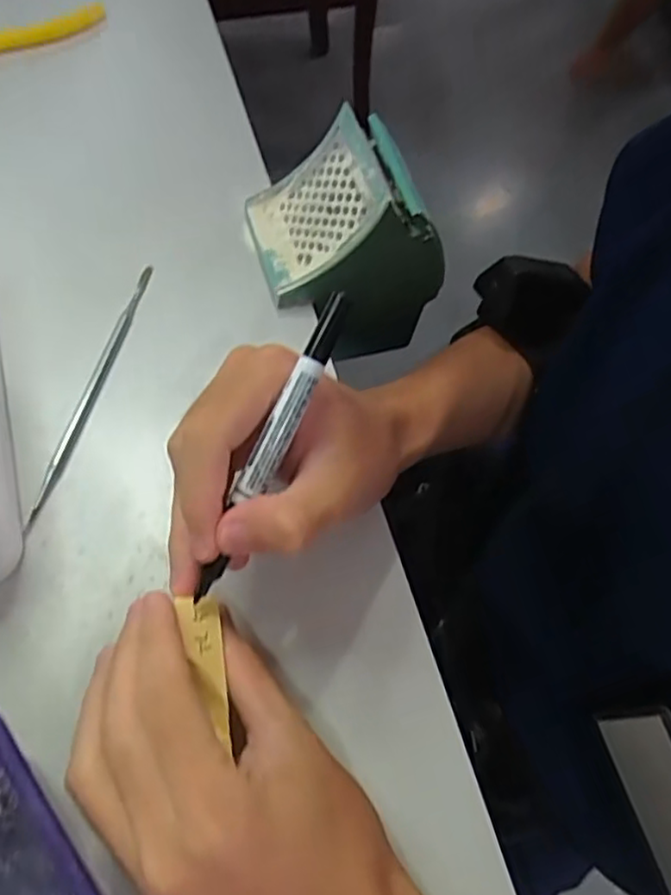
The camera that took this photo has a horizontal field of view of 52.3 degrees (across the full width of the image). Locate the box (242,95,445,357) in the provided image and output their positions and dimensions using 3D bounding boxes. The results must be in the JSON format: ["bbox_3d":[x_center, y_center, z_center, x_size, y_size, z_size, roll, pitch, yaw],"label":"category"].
[{"bbox_3d":[0.006,-0.127,0.430,0.108,0.133,0.080,-14,67,-13],"label":"box"}]

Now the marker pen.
[{"bbox_3d":[-0.024,0.000,0.263,0.011,0.009,0.127,25,90,9],"label":"marker pen"}]

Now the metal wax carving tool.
[{"bbox_3d":[-0.129,-0.034,0.364,0.008,0.005,0.166,14,64,0],"label":"metal wax carving tool"}]

